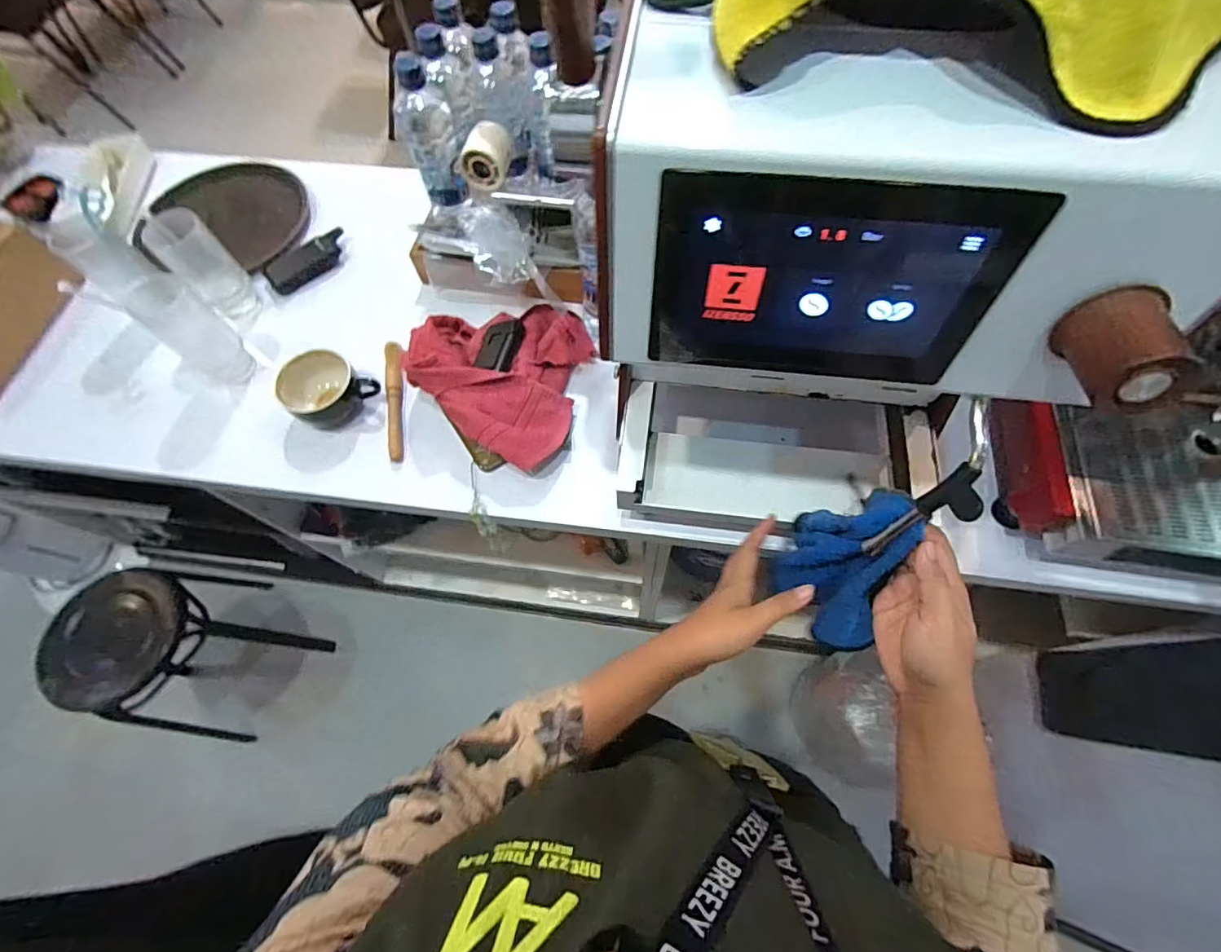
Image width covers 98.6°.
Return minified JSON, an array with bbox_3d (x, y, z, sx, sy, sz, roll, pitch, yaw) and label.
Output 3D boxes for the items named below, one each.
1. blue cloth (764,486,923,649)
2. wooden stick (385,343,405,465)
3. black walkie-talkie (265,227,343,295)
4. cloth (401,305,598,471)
[{"bbox_3d":[0.211,0.088,0.488,0.065,0.187,0.119,-1,66,2],"label":"blue cloth"},{"bbox_3d":[-0.284,-0.103,0.693,0.023,0.019,0.175,-9,66,-2],"label":"wooden stick"},{"bbox_3d":[-0.459,-0.328,0.800,0.128,0.031,0.051,-36,70,-13],"label":"black walkie-talkie"},{"bbox_3d":[-0.121,-0.152,0.664,0.225,0.112,0.232,34,71,15],"label":"cloth"}]

